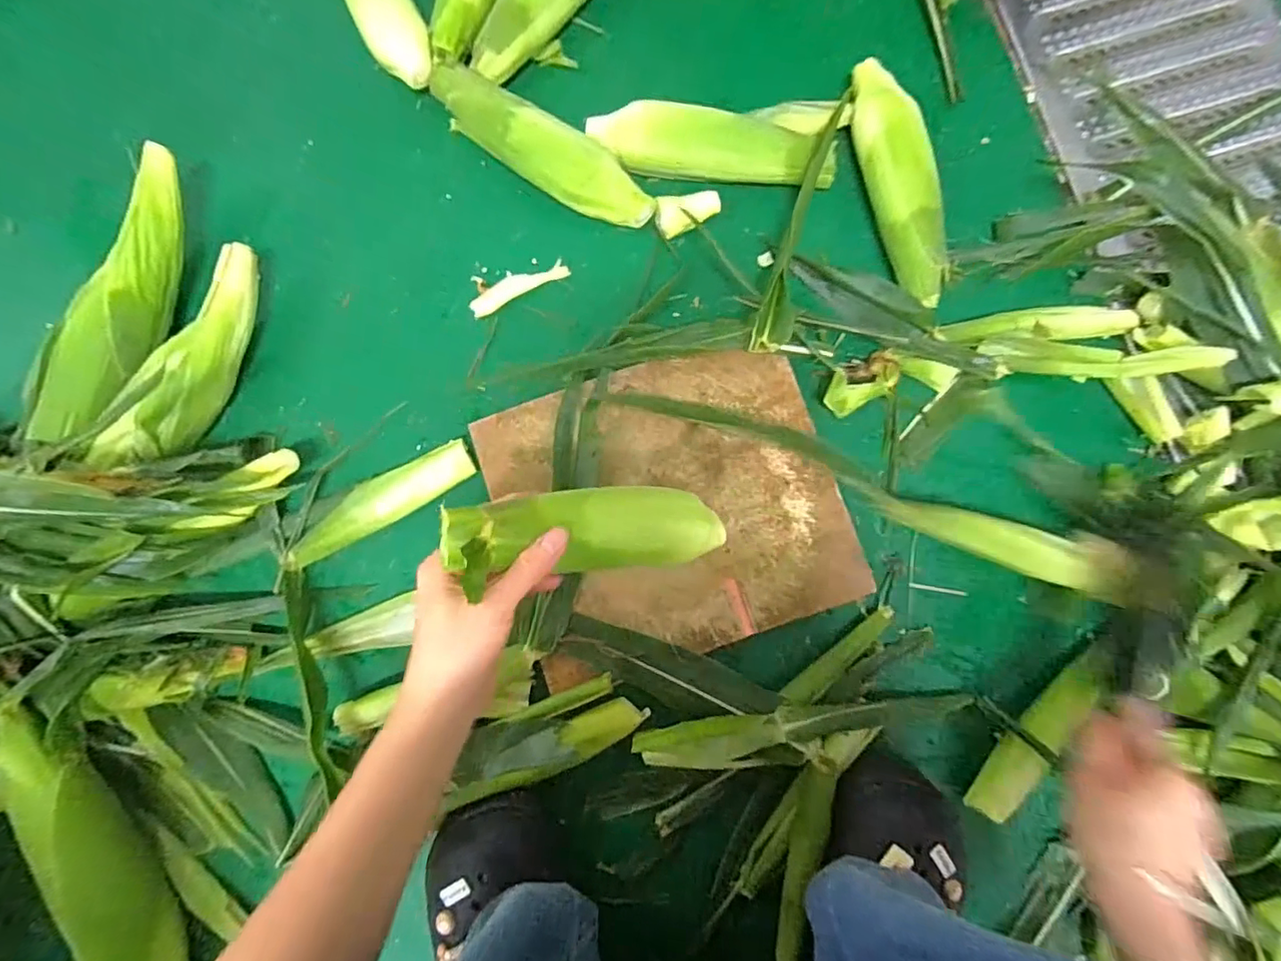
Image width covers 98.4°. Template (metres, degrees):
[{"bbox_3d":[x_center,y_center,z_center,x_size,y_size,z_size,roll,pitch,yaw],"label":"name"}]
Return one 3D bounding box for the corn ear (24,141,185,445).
[{"bbox_3d":[-0.446,-0.168,0.487,0.050,0.059,0.244,16,84,2],"label":"corn ear"}]

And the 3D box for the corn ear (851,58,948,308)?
[{"bbox_3d":[0.238,-0.275,0.508,0.050,0.043,0.230,-13,84,-1],"label":"corn ear"}]

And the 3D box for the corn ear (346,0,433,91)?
[{"bbox_3d":[-0.260,-0.481,0.535,0.061,0.053,0.225,-24,84,-2],"label":"corn ear"}]

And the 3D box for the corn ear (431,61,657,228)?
[{"bbox_3d":[-0.098,-0.309,0.513,0.242,0.058,0.057,38,86,4],"label":"corn ear"}]

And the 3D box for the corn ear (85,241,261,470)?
[{"bbox_3d":[-0.385,-0.103,0.480,0.049,0.086,0.210,23,85,3],"label":"corn ear"}]

